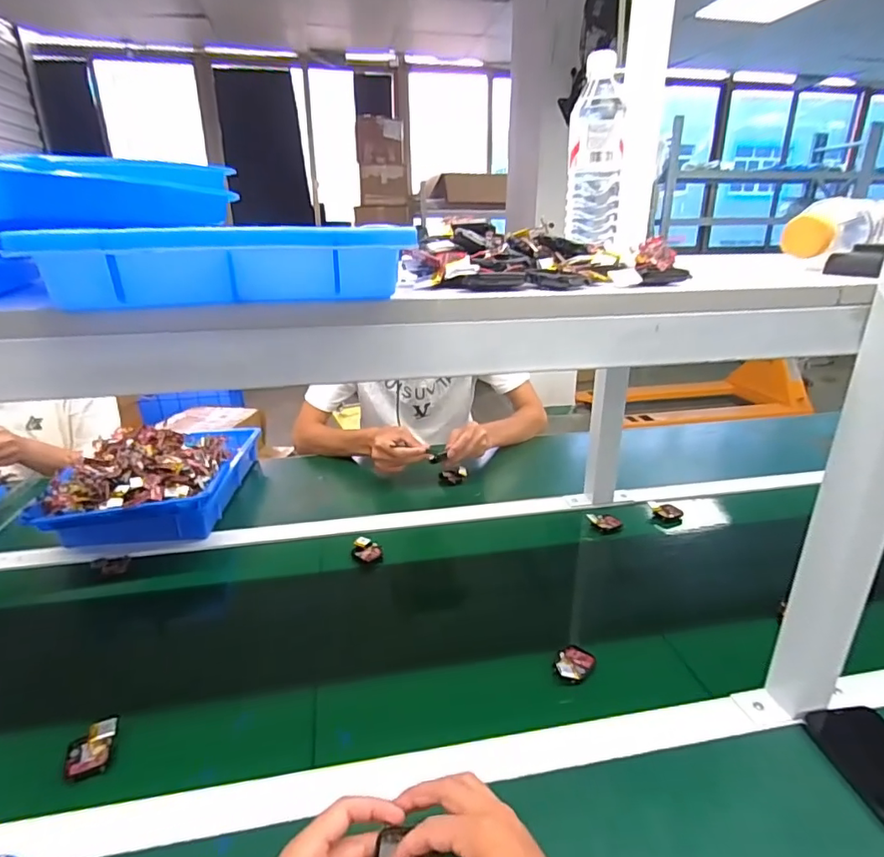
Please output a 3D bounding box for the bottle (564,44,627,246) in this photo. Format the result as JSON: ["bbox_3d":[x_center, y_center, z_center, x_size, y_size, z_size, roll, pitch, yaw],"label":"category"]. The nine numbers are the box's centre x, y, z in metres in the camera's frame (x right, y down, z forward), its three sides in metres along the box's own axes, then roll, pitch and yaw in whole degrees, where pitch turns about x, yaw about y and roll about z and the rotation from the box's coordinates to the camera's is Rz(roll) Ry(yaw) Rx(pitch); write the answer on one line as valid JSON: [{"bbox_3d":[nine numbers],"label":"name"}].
[{"bbox_3d":[0.180,-0.315,0.615,0.065,0.205,0.070,4,22,13],"label":"bottle"}]

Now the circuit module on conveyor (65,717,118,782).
[{"bbox_3d":[-0.334,0.303,0.500,0.037,0.007,0.053,-2,34,-19],"label":"circuit module on conveyor"}]

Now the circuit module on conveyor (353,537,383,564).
[{"bbox_3d":[-0.115,0.185,0.802,0.033,0.019,0.050,-20,28,-39],"label":"circuit module on conveyor"}]

